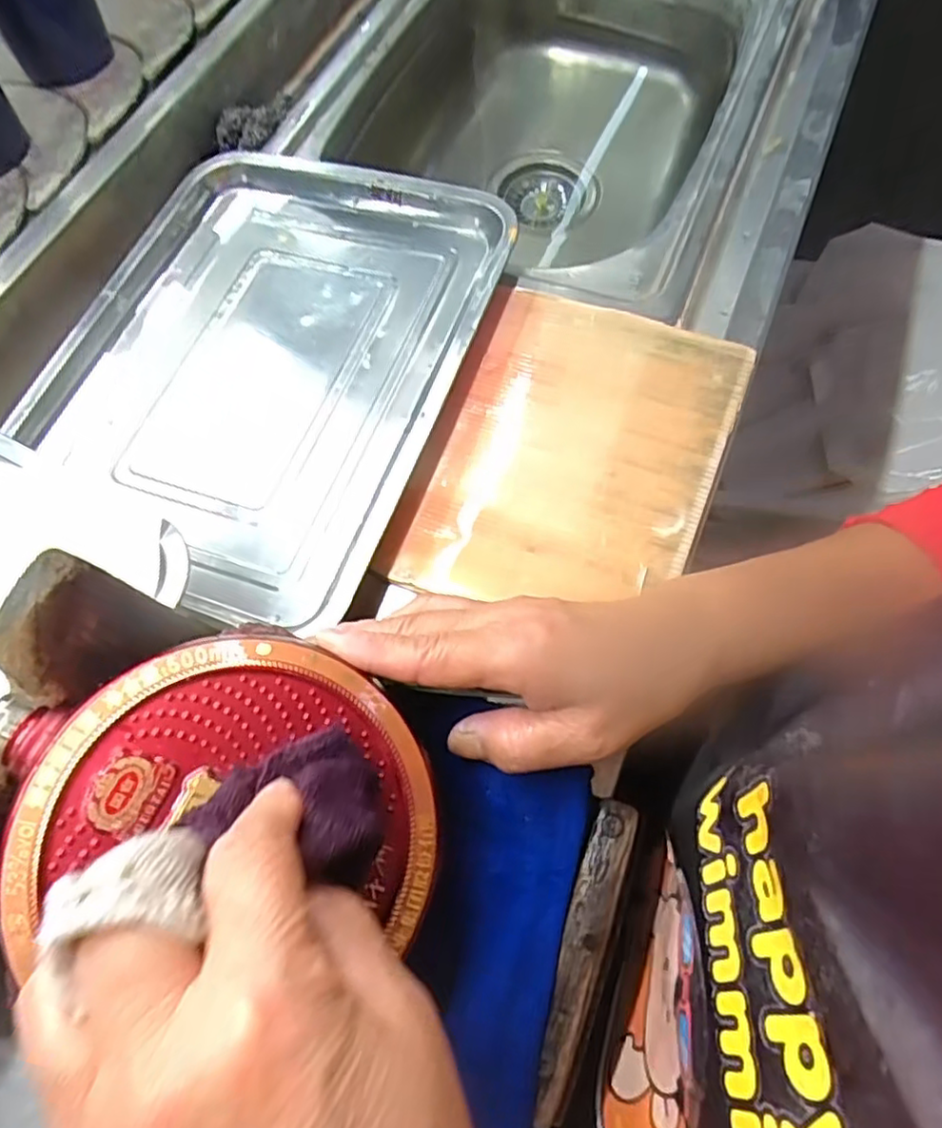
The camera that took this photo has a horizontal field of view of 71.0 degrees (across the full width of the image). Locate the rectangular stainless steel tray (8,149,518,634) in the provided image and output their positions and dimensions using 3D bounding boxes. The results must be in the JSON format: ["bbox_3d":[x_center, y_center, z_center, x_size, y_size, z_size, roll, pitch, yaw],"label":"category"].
[{"bbox_3d":[-0.137,-0.140,0.438,0.259,0.039,0.333,17,69,9],"label":"rectangular stainless steel tray"}]

